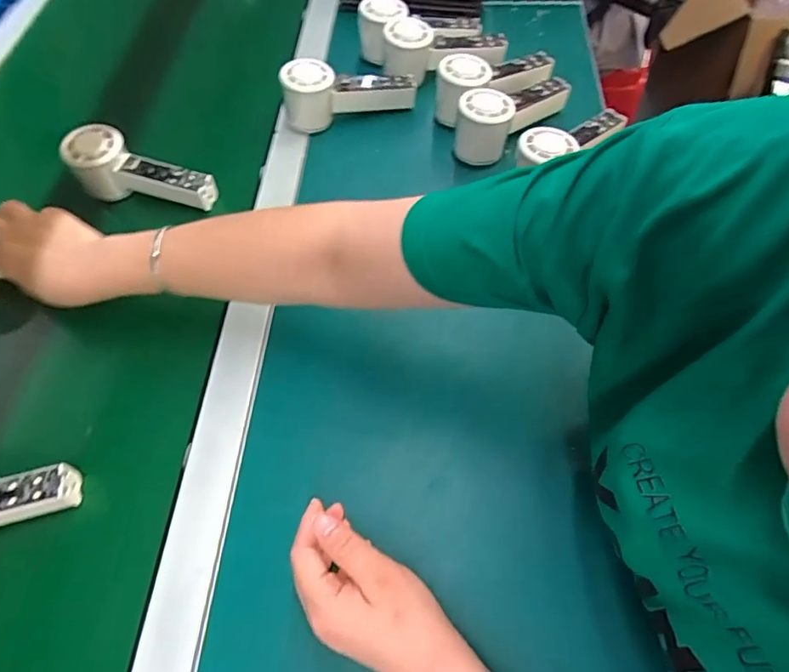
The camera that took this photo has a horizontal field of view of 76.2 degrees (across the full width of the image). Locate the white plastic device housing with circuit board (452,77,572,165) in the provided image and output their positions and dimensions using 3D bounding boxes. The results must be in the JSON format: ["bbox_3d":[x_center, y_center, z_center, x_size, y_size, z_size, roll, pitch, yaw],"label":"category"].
[{"bbox_3d":[0.129,-0.245,0.554,0.151,0.068,0.055,-40,65,-19],"label":"white plastic device housing with circuit board"}]

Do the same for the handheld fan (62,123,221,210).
[{"bbox_3d":[-0.266,-0.168,0.532,0.155,0.055,0.048,16,60,-3],"label":"handheld fan"}]

